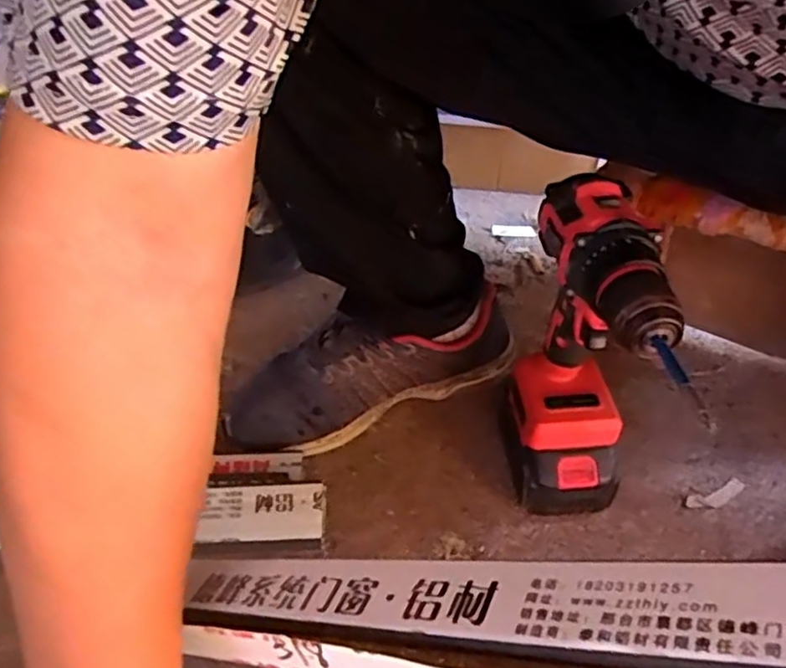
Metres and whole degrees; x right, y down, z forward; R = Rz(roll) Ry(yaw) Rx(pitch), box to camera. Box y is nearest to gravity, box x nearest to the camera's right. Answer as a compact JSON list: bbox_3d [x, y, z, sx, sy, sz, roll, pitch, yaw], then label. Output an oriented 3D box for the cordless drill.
[{"bbox_3d":[0.133,0.040,0.460,0.071,0.254,0.163,-1,41,0],"label":"cordless drill"}]

